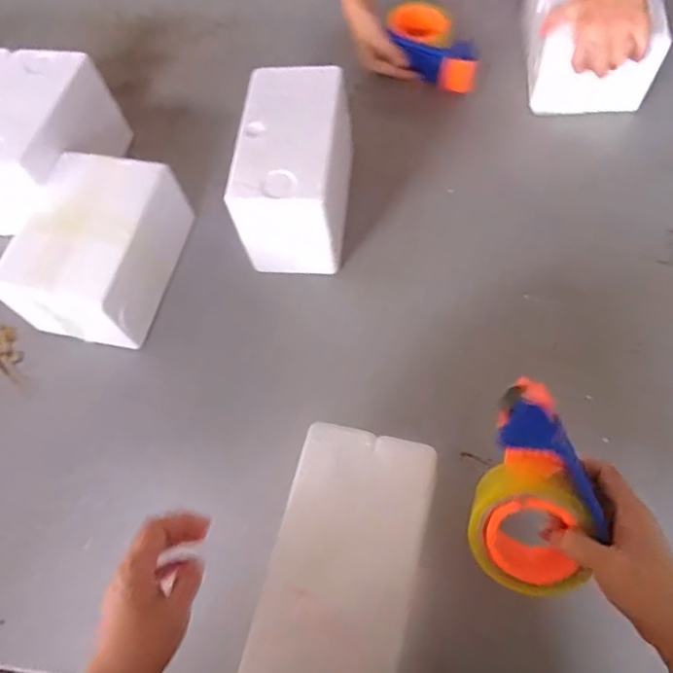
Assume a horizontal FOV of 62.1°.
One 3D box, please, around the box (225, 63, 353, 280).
[{"bbox_3d":[-0.055,-0.214,0.735,0.123,0.152,0.217,3,65,7],"label":"box"}]

